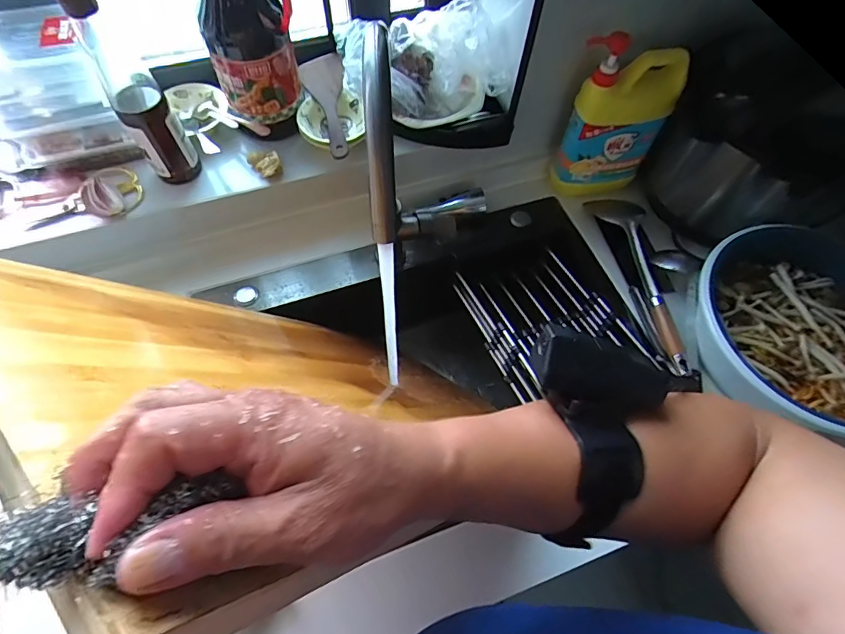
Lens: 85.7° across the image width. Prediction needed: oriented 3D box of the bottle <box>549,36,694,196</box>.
[{"bbox_3d":[0.290,-0.292,0.686,0.122,0.232,0.077,-15,64,-9],"label":"bottle"}]

